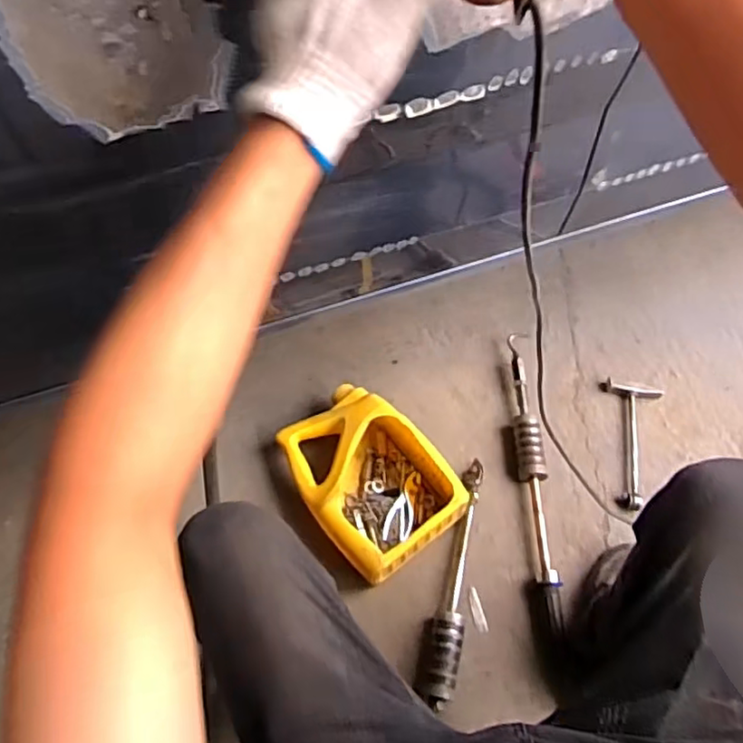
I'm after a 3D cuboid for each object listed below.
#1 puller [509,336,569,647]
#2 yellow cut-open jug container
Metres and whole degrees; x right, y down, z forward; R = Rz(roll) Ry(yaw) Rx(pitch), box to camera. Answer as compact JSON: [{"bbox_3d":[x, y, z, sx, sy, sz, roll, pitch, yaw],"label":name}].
[{"bbox_3d":[0.275,0.179,1.052,0.053,0.040,0.553,-1,62,-1],"label":"puller"},{"bbox_3d":[-0.007,0.168,1.017,0.209,0.101,0.280,-37,68,-18],"label":"yellow cut-open jug container"}]

